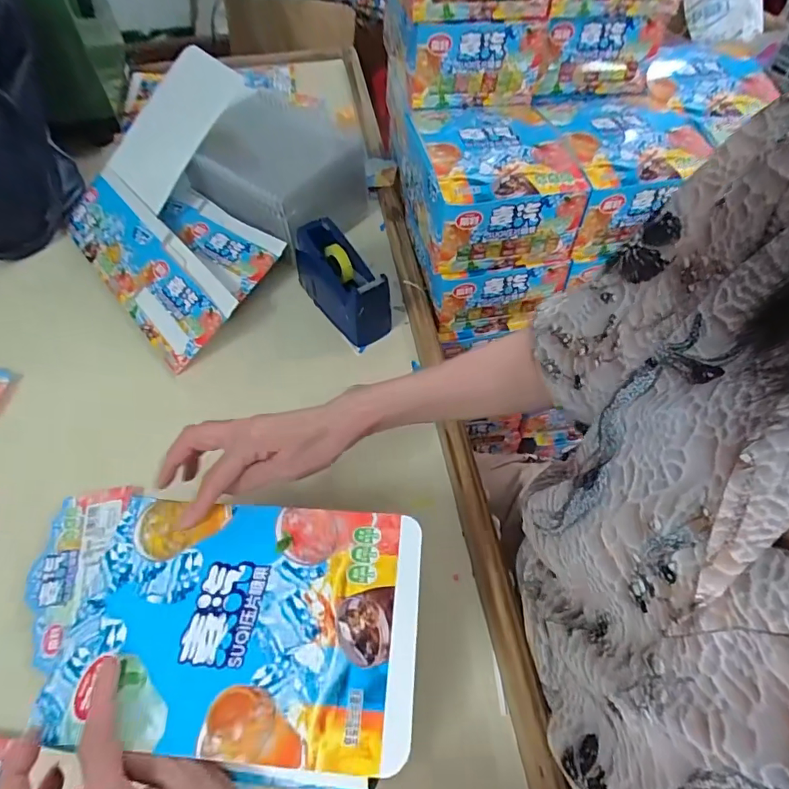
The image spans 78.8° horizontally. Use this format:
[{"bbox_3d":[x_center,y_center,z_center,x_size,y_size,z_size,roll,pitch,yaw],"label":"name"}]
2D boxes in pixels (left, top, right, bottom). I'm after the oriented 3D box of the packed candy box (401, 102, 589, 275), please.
[{"bbox_3d":[0.102,-0.244,0.553,0.152,0.095,0.189,-9,56,-8],"label":"packed candy box"}]

